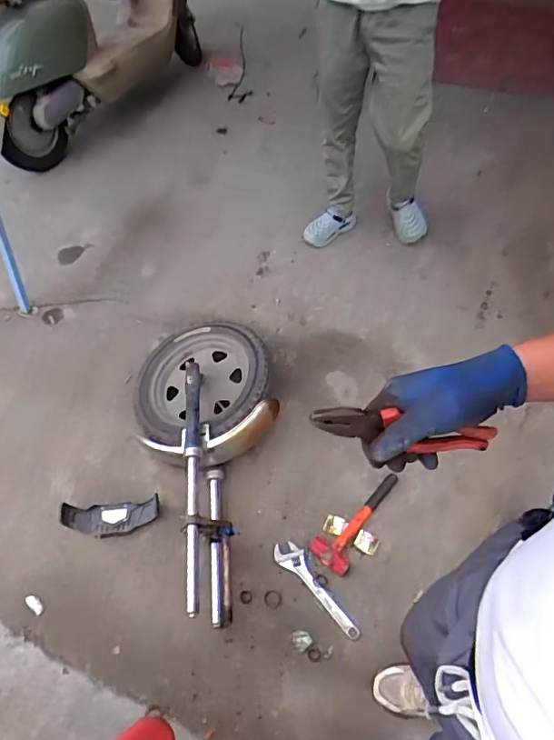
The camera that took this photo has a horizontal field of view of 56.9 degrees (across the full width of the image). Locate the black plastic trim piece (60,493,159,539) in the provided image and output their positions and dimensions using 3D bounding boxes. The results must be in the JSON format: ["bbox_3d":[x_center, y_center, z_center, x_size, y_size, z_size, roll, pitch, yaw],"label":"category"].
[{"bbox_3d":[-0.447,0.393,1.363,0.255,0.031,0.092,-5,52,-5],"label":"black plastic trim piece"}]

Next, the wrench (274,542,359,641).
[{"bbox_3d":[0.100,0.534,1.263,0.063,0.017,0.282,-34,60,-24],"label":"wrench"}]

